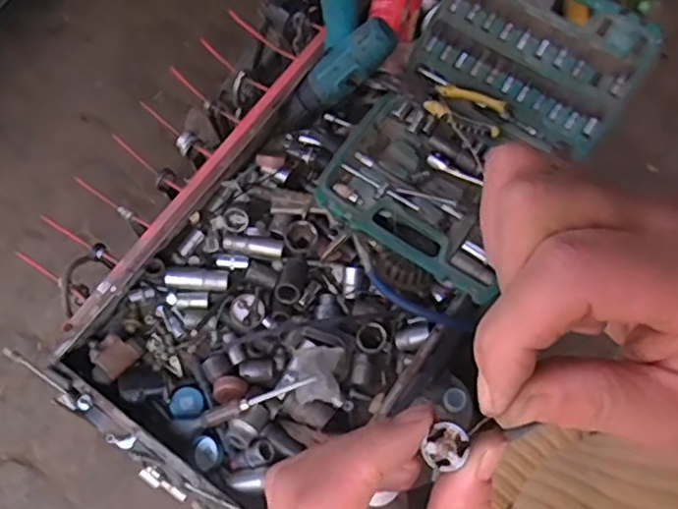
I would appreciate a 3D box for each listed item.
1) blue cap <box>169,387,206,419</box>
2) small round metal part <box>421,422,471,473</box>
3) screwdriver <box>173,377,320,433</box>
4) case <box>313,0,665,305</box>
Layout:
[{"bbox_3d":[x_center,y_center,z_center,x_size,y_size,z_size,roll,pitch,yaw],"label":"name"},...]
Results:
[{"bbox_3d":[-0.176,0.171,0.749,0.038,0.009,0.034,-9,71,-2],"label":"blue cap"},{"bbox_3d":[0.034,0.060,0.202,0.012,0.004,0.015,42,77,14],"label":"small round metal part"},{"bbox_3d":[-0.106,0.168,0.717,0.178,0.024,0.015,-21,71,8],"label":"screwdriver"},{"bbox_3d":[0.169,-0.159,0.756,0.252,0.050,0.376,32,89,11],"label":"case"}]

